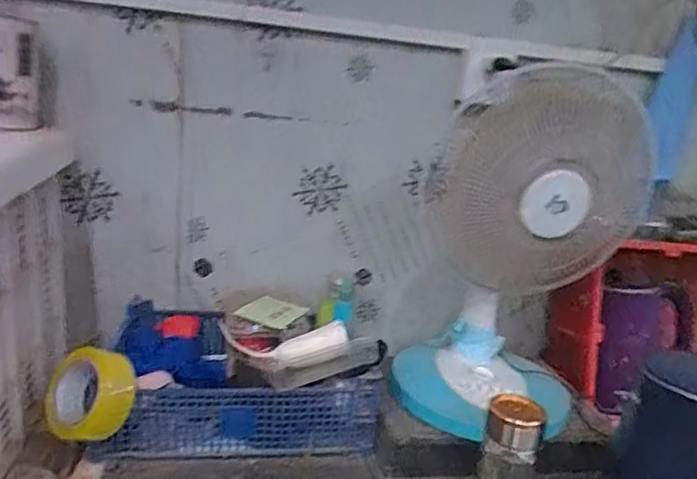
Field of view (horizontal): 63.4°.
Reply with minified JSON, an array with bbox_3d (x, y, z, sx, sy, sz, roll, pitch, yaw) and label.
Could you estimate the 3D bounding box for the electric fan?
[{"bbox_3d":[0.247,0.011,0.816,0.293,0.493,0.253,11,15,23],"label":"electric fan"}]

